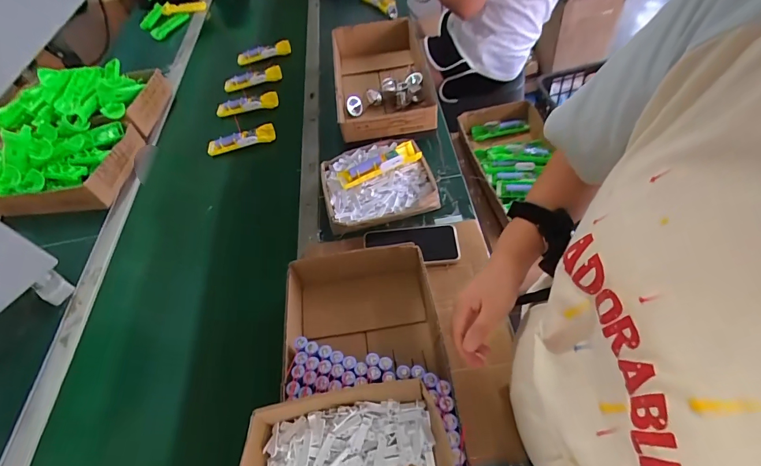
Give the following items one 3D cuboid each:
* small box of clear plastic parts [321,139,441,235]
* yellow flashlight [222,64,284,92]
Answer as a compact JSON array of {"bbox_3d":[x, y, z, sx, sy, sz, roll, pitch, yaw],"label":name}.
[{"bbox_3d":[-0.009,-0.108,0.745,0.208,0.061,0.188,-15,52,0],"label":"small box of clear plastic parts"},{"bbox_3d":[-0.376,-0.456,1.141,0.170,0.033,0.034,-21,53,-5],"label":"yellow flashlight"}]

